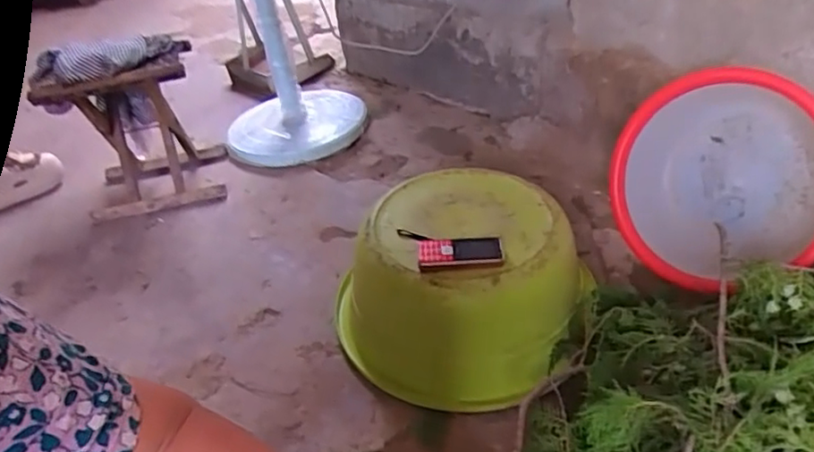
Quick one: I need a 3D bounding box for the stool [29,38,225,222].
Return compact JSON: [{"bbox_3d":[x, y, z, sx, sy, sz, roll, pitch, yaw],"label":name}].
[{"bbox_3d":[-0.633,-0.234,1.404,0.334,0.381,0.244,-20,38,-17],"label":"stool"}]

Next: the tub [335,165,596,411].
[{"bbox_3d":[0.072,0.095,0.982,0.375,0.211,0.342,-5,36,4],"label":"tub"}]

